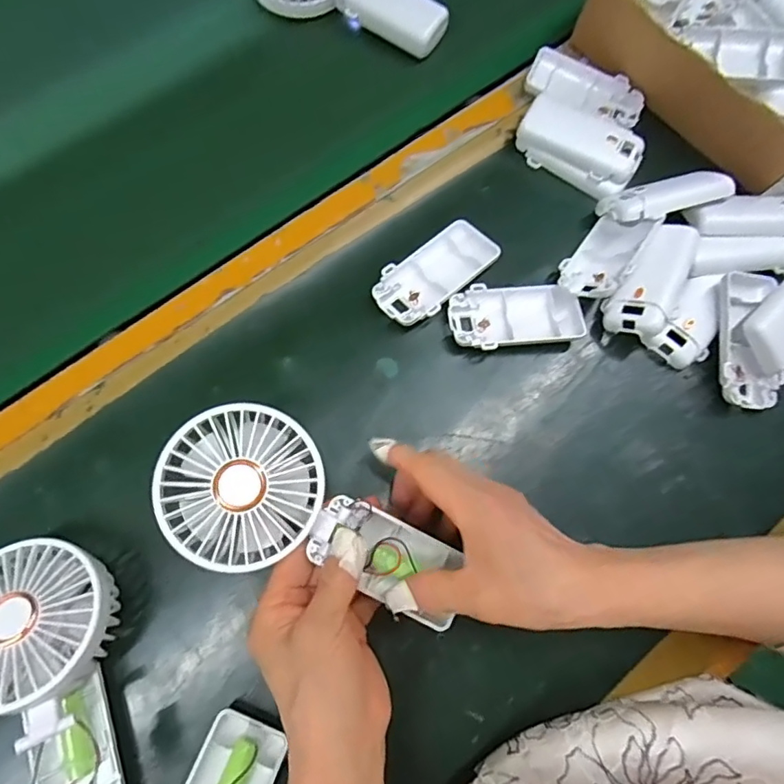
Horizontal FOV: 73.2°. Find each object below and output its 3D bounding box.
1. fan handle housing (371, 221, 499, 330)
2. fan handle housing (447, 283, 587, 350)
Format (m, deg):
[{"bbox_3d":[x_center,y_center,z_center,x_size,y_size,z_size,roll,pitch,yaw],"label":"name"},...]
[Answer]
[{"bbox_3d":[0.032,-0.088,0.388,0.096,0.014,0.048,-43,79,-13],"label":"fan handle housing"},{"bbox_3d":[0.089,-0.055,0.386,0.094,0.025,0.050,-9,74,-4],"label":"fan handle housing"}]

